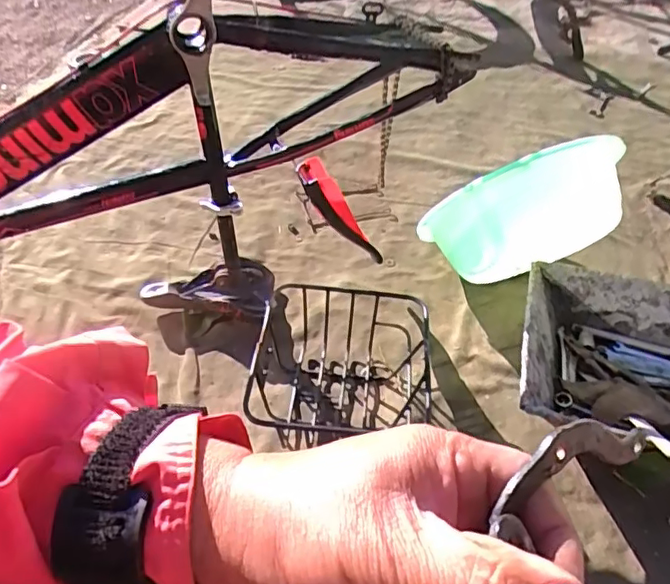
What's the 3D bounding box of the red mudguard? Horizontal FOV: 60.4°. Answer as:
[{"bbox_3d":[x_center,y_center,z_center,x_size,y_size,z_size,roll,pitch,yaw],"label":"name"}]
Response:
[{"bbox_3d":[0.016,-0.125,0.971,0.057,0.261,0.069,-27,43,16],"label":"red mudguard"}]

